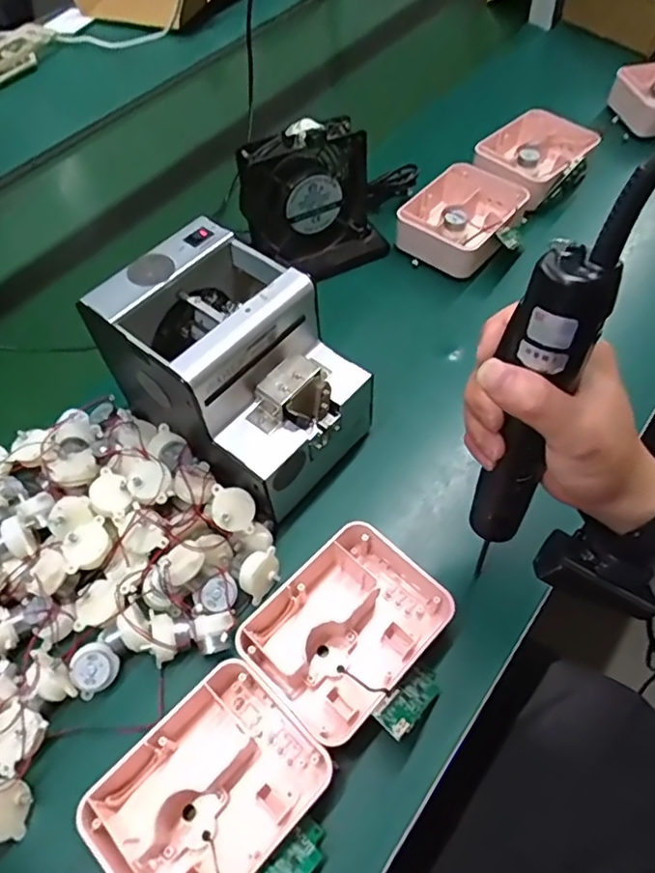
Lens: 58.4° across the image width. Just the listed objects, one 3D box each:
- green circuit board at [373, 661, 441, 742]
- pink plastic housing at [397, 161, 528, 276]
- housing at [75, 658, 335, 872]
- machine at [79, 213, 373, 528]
[{"bbox_3d":[0.055,0.171,0.384,0.023,0.009,0.066,32,26,24],"label":"green circuit board"},{"bbox_3d":[0.147,-0.238,0.642,0.107,0.048,0.132,26,61,21],"label":"pink plastic housing"},{"bbox_3d":[-0.071,0.219,0.361,0.099,0.043,0.130,35,65,26],"label":"housing"},{"bbox_3d":[-0.069,-0.048,0.469,0.168,0.157,0.125,34,64,25],"label":"machine"}]

